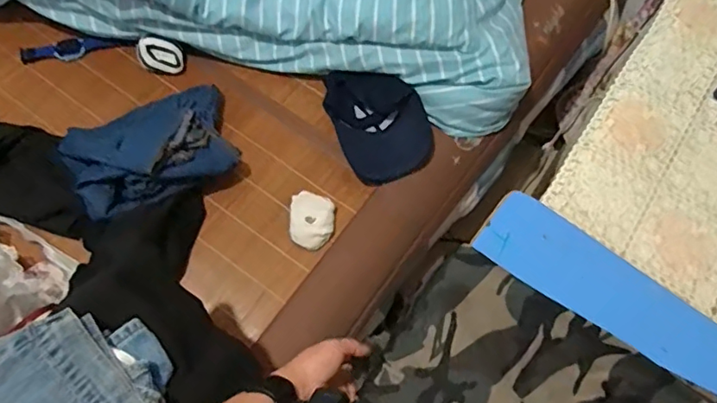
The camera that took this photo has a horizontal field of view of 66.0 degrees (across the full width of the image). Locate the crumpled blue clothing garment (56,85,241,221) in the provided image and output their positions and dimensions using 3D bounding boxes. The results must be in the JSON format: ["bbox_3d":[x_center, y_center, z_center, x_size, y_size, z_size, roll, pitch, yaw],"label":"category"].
[{"bbox_3d":[-0.347,-0.094,0.924,0.275,0.122,0.211,-26,72,-12],"label":"crumpled blue clothing garment"}]

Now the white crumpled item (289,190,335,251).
[{"bbox_3d":[-0.079,0.031,0.934,0.078,0.036,0.100,2,69,-2],"label":"white crumpled item"}]

